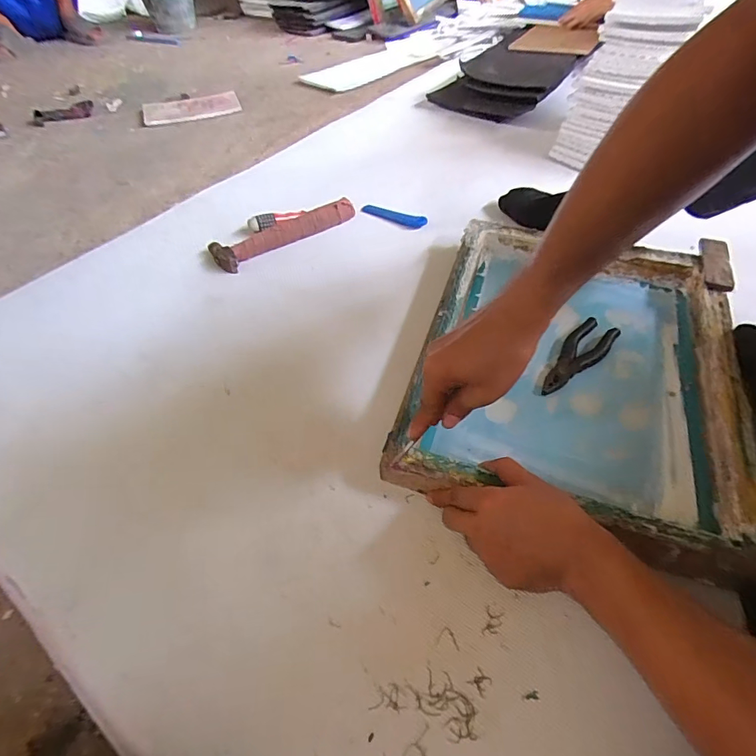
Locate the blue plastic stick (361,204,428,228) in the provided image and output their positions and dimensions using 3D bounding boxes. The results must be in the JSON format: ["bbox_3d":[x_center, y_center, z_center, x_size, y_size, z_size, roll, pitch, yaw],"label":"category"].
[{"bbox_3d":[0.028,-0.303,0.813,0.129,0.018,0.023,21,53,18],"label":"blue plastic stick"}]

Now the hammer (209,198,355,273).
[{"bbox_3d":[-0.157,-0.250,0.759,0.263,0.030,0.068,-25,53,-18],"label":"hammer"}]

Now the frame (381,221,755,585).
[{"bbox_3d":[0.236,-0.021,0.533,0.349,0.061,0.433,13,53,13],"label":"frame"}]

